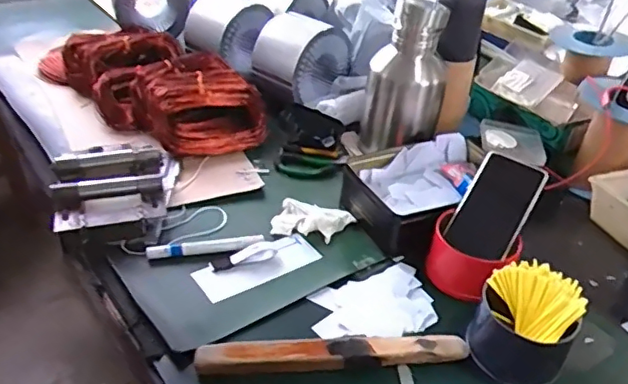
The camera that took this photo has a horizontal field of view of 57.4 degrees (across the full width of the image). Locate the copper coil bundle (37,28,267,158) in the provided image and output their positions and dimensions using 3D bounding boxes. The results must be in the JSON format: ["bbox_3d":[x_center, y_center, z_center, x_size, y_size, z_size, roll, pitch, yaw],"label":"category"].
[{"bbox_3d":[-0.290,-0.190,1.009,0.196,0.089,0.485,-29,46,-35],"label":"copper coil bundle"}]

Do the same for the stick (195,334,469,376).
[{"bbox_3d":[0.021,0.162,0.584,0.271,0.027,0.030,-3,36,-6],"label":"stick"}]

